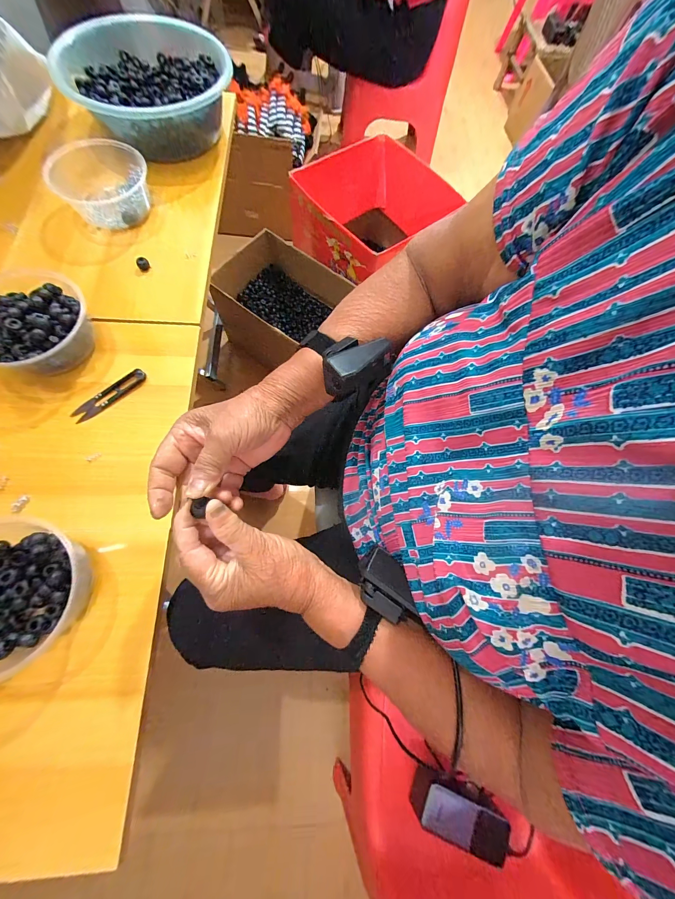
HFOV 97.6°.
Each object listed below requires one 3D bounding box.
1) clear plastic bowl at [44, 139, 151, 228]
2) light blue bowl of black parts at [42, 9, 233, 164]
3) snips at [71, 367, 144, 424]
[{"bbox_3d":[-0.370,-0.424,0.471,0.133,0.065,0.142,-21,69,-9],"label":"clear plastic bowl"},{"bbox_3d":[-0.318,-0.616,0.520,0.257,0.116,0.236,0,68,-1],"label":"light blue bowl of black parts"},{"bbox_3d":[-0.305,-0.074,0.396,0.101,0.010,0.024,-40,73,-15],"label":"snips"}]

